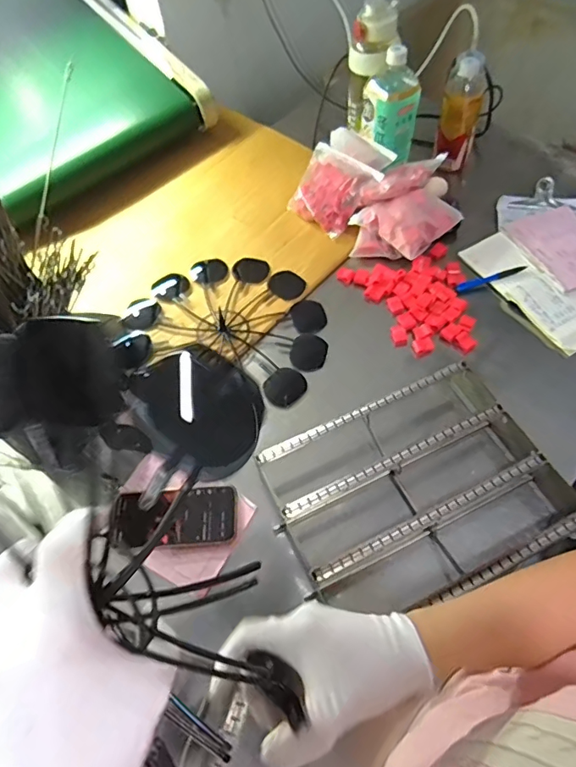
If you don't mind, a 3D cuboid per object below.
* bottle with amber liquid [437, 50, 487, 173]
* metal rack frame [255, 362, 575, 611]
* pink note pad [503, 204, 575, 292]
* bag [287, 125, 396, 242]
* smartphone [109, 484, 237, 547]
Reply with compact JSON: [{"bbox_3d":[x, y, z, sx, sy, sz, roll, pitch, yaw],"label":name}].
[{"bbox_3d":[0.314,-0.489,0.891,0.075,0.179,0.057,10,59,10],"label":"bottle with amber liquid"},{"bbox_3d":[0.151,0.132,0.594,0.308,0.065,0.236,-22,59,-10],"label":"metal rack frame"},{"bbox_3d":[0.462,-0.227,0.816,0.128,0.014,0.177,-20,59,-9],"label":"pink note pad"},{"bbox_3d":[0.089,-0.363,0.884,0.136,0.050,0.178,37,85,20],"label":"bag"},{"bbox_3d":[-0.138,0.169,0.620,0.145,0.009,0.072,-6,58,0],"label":"smartphone"}]

